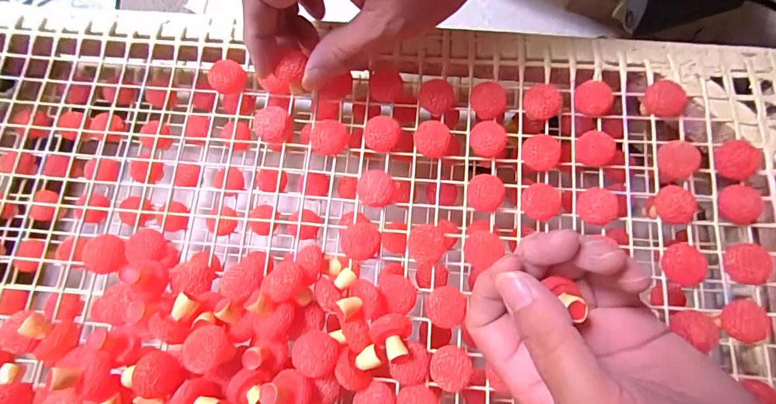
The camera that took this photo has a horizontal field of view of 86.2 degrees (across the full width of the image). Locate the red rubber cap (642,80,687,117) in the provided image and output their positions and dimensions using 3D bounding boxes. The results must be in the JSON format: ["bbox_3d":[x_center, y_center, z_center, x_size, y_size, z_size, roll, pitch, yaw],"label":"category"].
[{"bbox_3d":[0.166,-0.062,0.249,0.020,0.010,0.021,0,73,1],"label":"red rubber cap"}]

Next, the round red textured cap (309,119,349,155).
[{"bbox_3d":[-0.035,-0.038,0.247,0.022,0.013,0.021,0,73,1],"label":"round red textured cap"}]

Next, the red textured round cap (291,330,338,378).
[{"bbox_3d":[-0.036,0.076,0.207,0.022,0.011,0.021,0,73,1],"label":"red textured round cap"}]

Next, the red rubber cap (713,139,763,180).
[{"bbox_3d":[0.198,-0.024,0.236,0.018,0.011,0.021,-39,77,-10],"label":"red rubber cap"}]

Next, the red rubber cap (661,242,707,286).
[{"bbox_3d":[0.160,0.033,0.223,0.019,0.005,0.023,28,76,9],"label":"red rubber cap"}]

